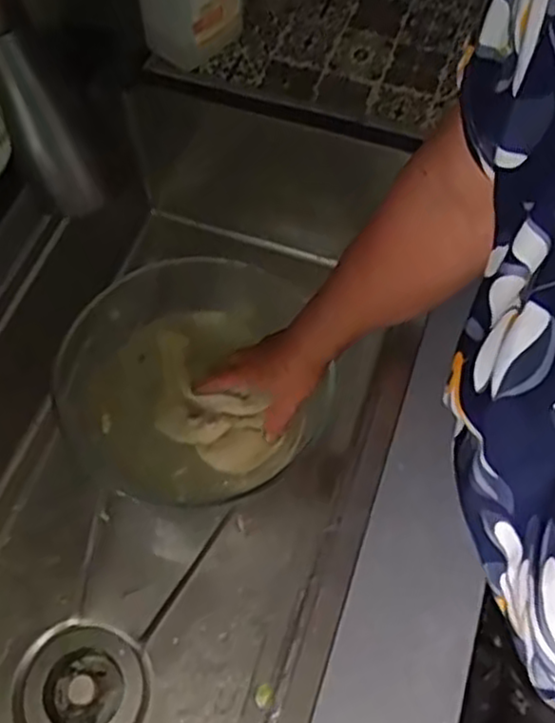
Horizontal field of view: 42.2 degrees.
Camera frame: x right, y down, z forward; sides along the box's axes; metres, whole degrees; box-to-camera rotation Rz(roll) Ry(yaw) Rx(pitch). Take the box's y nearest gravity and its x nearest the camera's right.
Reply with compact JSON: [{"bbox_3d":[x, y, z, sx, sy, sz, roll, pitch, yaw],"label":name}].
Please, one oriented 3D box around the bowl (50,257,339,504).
[{"bbox_3d":[-0.085,0.028,0.733,0.246,0.116,0.219,-34,67,-18],"label":"bowl"}]

